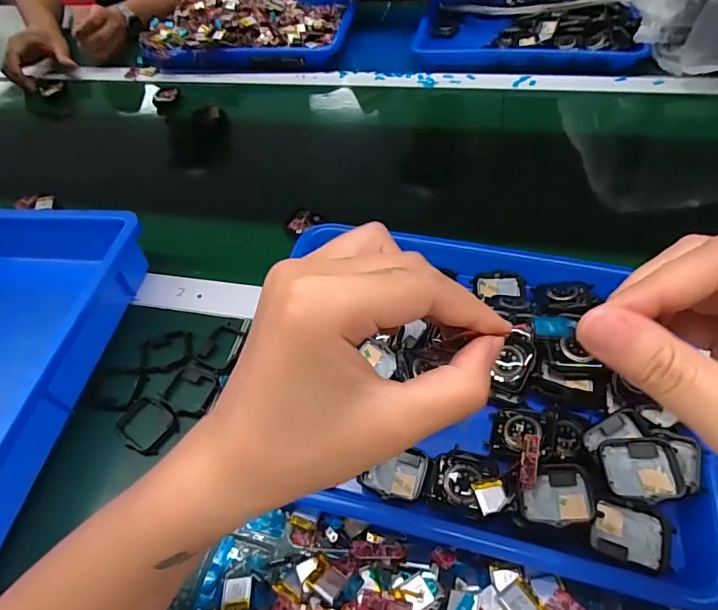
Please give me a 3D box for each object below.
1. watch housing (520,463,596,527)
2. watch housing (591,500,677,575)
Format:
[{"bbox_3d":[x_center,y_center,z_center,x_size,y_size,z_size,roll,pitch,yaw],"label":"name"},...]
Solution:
[{"bbox_3d":[0.119,0.114,0.281,0.039,0.008,0.038,-5,40,21],"label":"watch housing"},{"bbox_3d":[0.159,0.134,0.272,0.040,0.006,0.031,9,52,30],"label":"watch housing"}]

